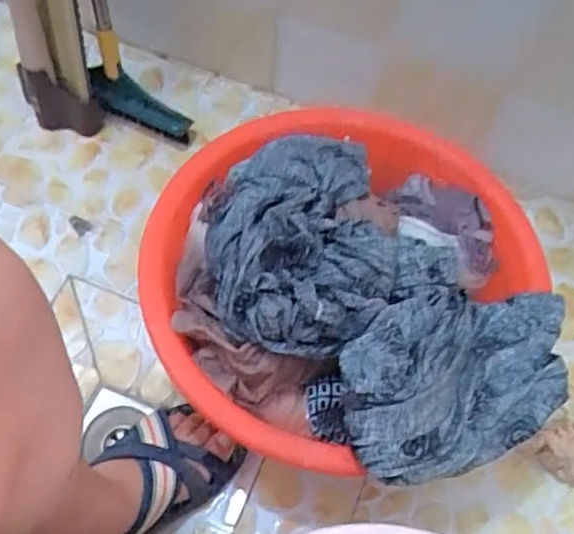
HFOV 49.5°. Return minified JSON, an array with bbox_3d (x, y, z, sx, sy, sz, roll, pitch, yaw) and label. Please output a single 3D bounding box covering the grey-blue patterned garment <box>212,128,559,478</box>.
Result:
[{"bbox_3d":[0.087,0.010,0.605,0.319,0.112,0.383,-38,70,-21],"label":"grey-blue patterned garment"}]

